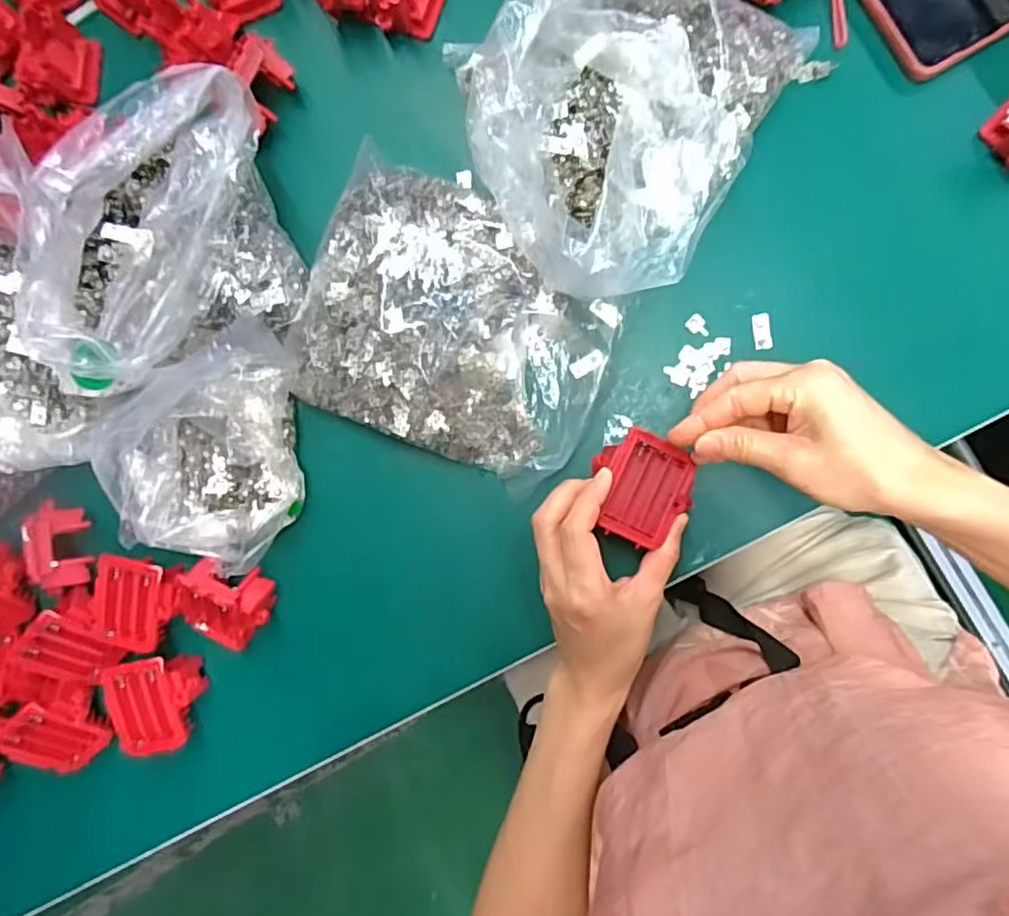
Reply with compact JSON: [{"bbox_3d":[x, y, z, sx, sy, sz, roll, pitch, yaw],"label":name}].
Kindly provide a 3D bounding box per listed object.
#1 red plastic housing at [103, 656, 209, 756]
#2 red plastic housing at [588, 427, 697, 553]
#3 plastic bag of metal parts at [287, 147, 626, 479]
[{"bbox_3d":[-0.248,0.175,0.456,0.055,0.037,0.066,-10,87,8],"label":"red plastic housing"},{"bbox_3d":[0.085,0.020,0.399,0.061,0.020,0.066,24,86,-9],"label":"red plastic housing"},{"bbox_3d":[-0.032,-0.089,0.424,0.205,0.049,0.167,23,92,9],"label":"plastic bag of metal parts"}]

